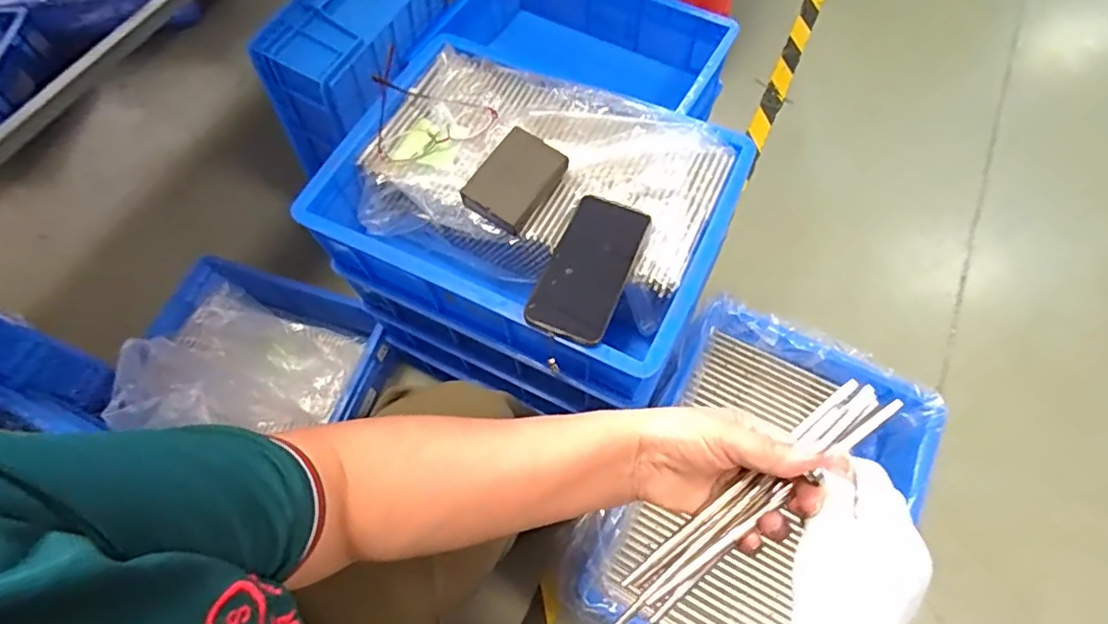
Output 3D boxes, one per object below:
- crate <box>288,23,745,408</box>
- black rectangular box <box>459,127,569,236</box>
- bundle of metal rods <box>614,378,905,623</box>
[{"bbox_3d":[-0.017,-0.132,0.649,0.415,0.127,0.343,22,67,12],"label":"crate"},{"bbox_3d":[-0.041,-0.138,0.593,0.070,0.027,0.099,33,70,16],"label":"black rectangular box"},{"bbox_3d":[0.133,0.128,0.379,0.229,0.024,0.032,-40,68,-3],"label":"bundle of metal rods"}]

